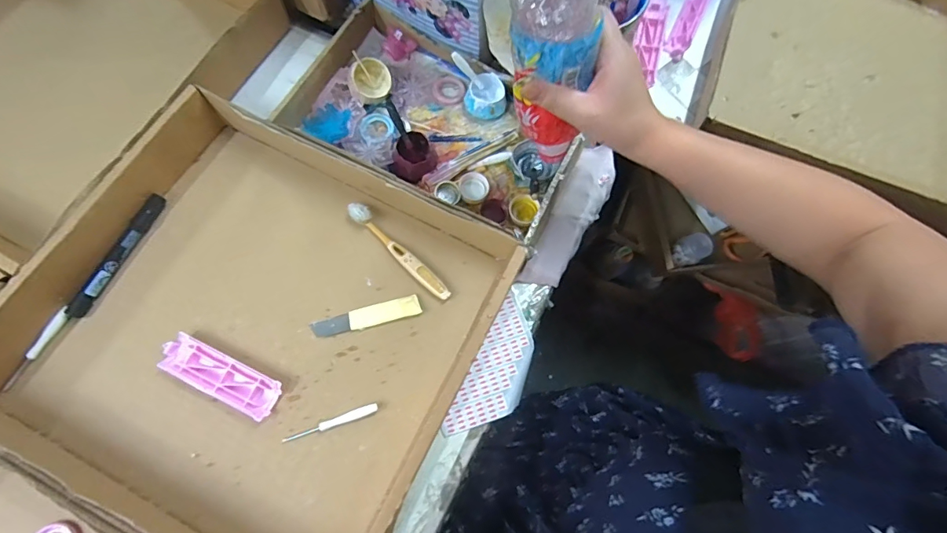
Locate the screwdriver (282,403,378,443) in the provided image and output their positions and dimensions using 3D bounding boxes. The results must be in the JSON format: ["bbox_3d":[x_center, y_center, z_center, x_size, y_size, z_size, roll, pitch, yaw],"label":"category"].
[{"bbox_3d":[-0.124,0.138,0.390,0.083,0.007,0.009,-20,73,-9],"label":"screwdriver"}]

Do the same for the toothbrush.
[{"bbox_3d":[-0.076,-0.016,0.449,0.137,0.013,0.017,42,74,12],"label":"toothbrush"}]

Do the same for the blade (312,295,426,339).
[{"bbox_3d":[-0.101,0.048,0.423,0.101,0.008,0.019,-14,72,-7],"label":"blade"}]

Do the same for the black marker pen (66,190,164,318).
[{"bbox_3d":[-0.342,-0.012,0.431,0.016,0.013,0.132,23,71,6],"label":"black marker pen"}]

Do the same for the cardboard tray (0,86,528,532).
[{"bbox_3d":[-0.191,0.051,0.403,0.365,0.054,0.358,25,72,7],"label":"cardboard tray"}]

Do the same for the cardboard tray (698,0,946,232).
[{"bbox_3d":[0.476,-0.235,0.527,0.345,0.056,0.380,23,71,6],"label":"cardboard tray"}]

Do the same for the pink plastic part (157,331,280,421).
[{"bbox_3d":[-0.228,0.099,0.402,0.111,0.014,0.034,25,71,6],"label":"pink plastic part"}]

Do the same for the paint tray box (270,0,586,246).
[{"bbox_3d":[-0.035,-0.150,0.478,0.288,0.049,0.185,28,72,7],"label":"paint tray box"}]

